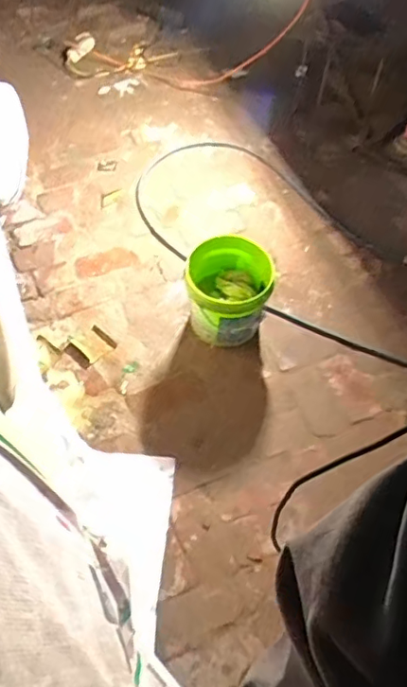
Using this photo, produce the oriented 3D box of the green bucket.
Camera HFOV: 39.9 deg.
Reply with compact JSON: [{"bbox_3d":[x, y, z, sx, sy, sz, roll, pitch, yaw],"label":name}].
[{"bbox_3d":[0.077,-0.173,1.740,0.258,0.238,0.292,14,57,8],"label":"green bucket"}]

